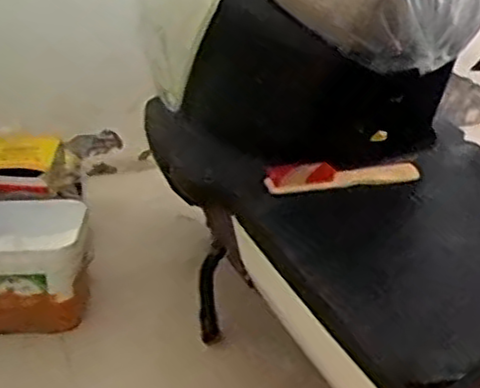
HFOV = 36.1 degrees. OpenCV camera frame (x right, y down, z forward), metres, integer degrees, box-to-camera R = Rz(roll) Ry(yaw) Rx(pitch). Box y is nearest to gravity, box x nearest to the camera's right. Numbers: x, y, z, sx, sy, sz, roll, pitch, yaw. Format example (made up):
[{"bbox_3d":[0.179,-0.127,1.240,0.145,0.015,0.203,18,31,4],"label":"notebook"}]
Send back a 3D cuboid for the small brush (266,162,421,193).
[{"bbox_3d":[0.145,-0.030,1.024,0.232,0.047,0.023,-8,26,-18],"label":"small brush"}]

